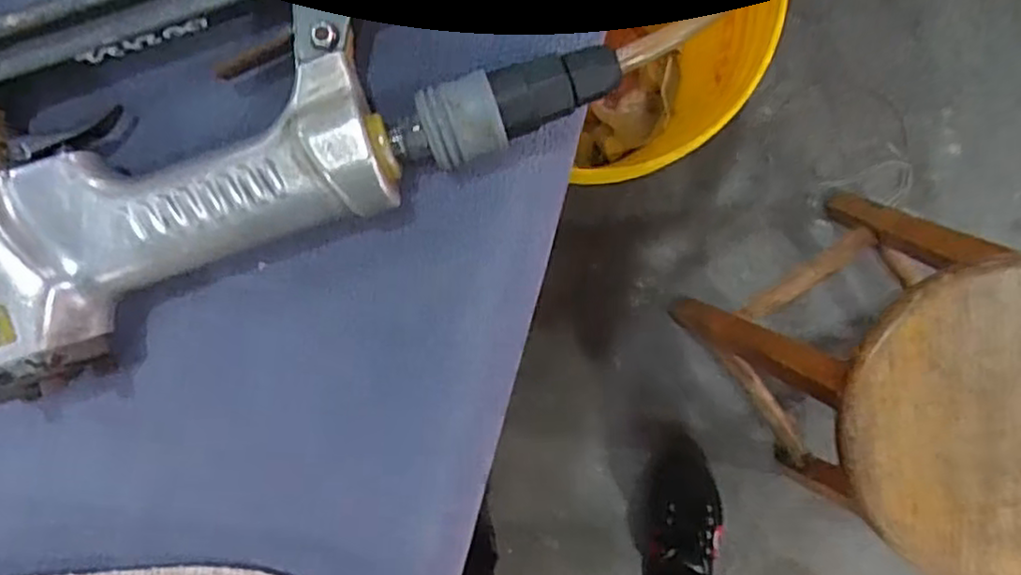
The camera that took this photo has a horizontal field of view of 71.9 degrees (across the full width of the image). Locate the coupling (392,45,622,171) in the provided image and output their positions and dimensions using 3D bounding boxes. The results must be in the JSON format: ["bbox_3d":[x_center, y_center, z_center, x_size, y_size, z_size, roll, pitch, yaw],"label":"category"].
[{"bbox_3d":[-0.001,-0.065,0.249,0.079,0.030,0.026,-21,94,5],"label":"coupling"}]

